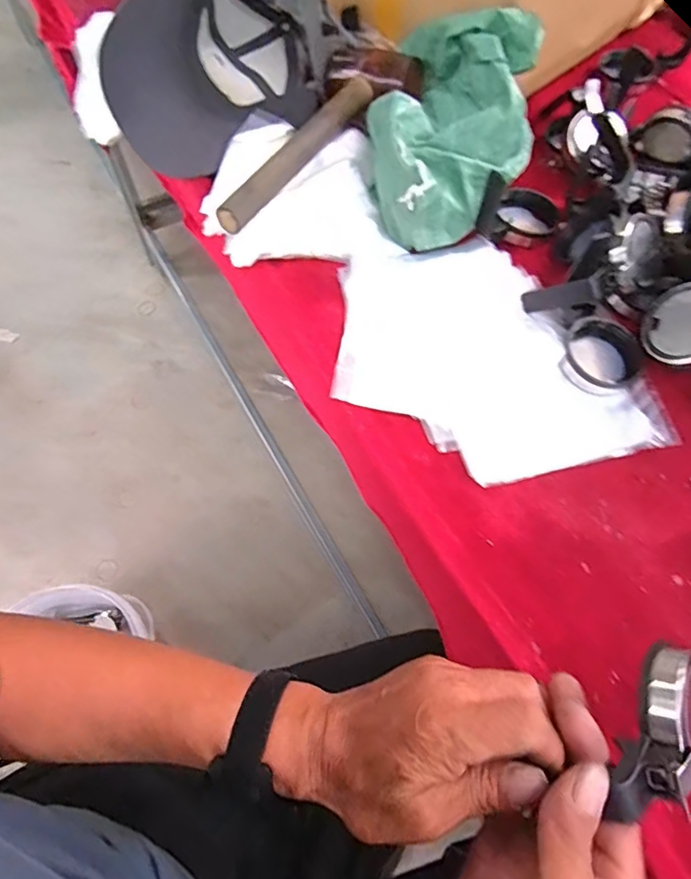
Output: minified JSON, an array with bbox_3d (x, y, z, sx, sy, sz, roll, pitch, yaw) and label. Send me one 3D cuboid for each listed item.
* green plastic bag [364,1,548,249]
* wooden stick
[{"bbox_3d":[0.105,-0.295,0.499,0.158,0.113,0.264,7,64,1],"label":"green plastic bag"},{"bbox_3d":[-0.046,-0.281,0.512,0.028,0.023,0.236,30,67,11],"label":"wooden stick"}]

